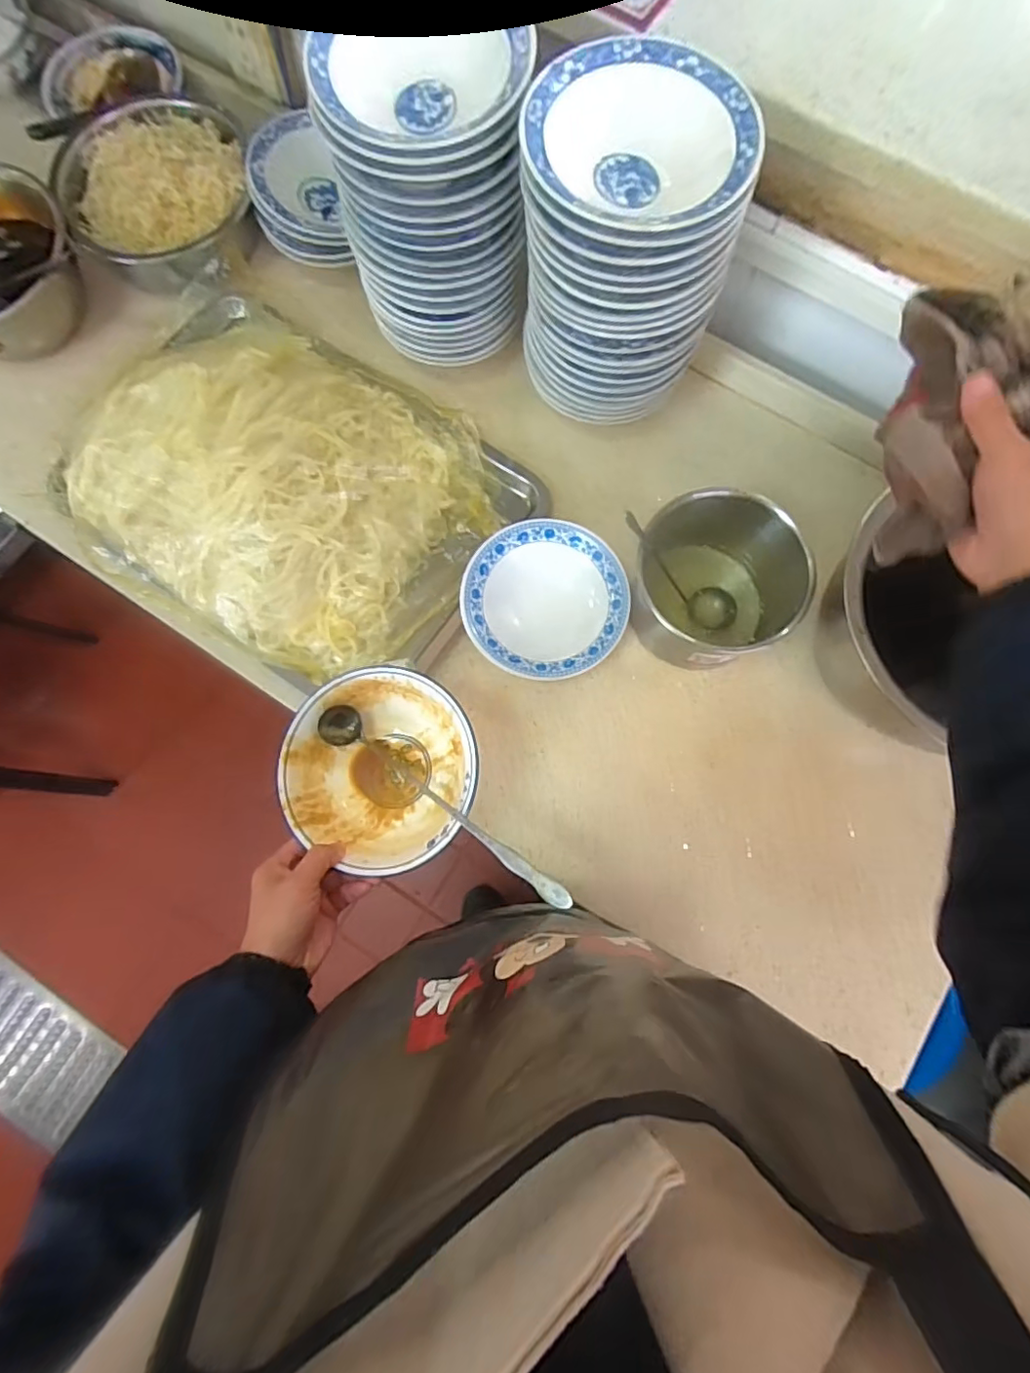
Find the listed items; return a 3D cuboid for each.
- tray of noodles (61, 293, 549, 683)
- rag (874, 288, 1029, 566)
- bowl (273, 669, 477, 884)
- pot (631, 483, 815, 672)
[{"bbox_3d":[-0.241,-0.215,0.603,0.465,0.086,0.338,31,82,6],"label":"tray of noodles"},{"bbox_3d":[0.271,-0.167,0.363,0.083,0.063,0.165,15,88,3],"label":"rag"},{"bbox_3d":[-0.108,0.067,0.474,0.152,0.057,0.155,0,80,1],"label":"bowl"},{"bbox_3d":[0.191,-0.093,0.568,0.141,0.108,0.137,0,80,1],"label":"pot"}]

